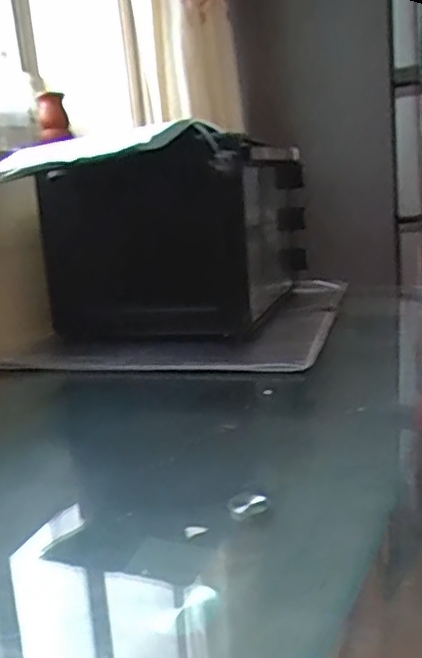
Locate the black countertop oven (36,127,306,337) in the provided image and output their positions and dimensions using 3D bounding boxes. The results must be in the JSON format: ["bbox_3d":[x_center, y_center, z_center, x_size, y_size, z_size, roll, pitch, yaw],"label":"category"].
[{"bbox_3d":[-0.032,-0.159,1.076,0.328,0.264,0.472,0,14,21],"label":"black countertop oven"}]

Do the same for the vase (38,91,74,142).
[{"bbox_3d":[-0.292,-0.391,1.150,0.051,0.084,0.043,-10,13,-19],"label":"vase"}]

